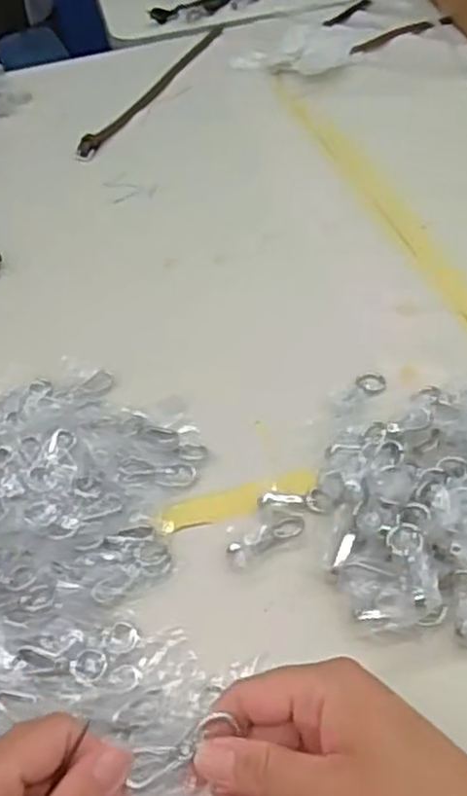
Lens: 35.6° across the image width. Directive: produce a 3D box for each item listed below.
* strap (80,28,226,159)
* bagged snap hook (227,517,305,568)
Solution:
[{"bbox_3d":[-0.103,-0.429,0.999,0.029,0.014,0.360,18,52,23],"label":"strap"},{"bbox_3d":[0.023,0.095,0.496,0.057,0.018,0.017,-27,49,-17],"label":"bagged snap hook"}]

